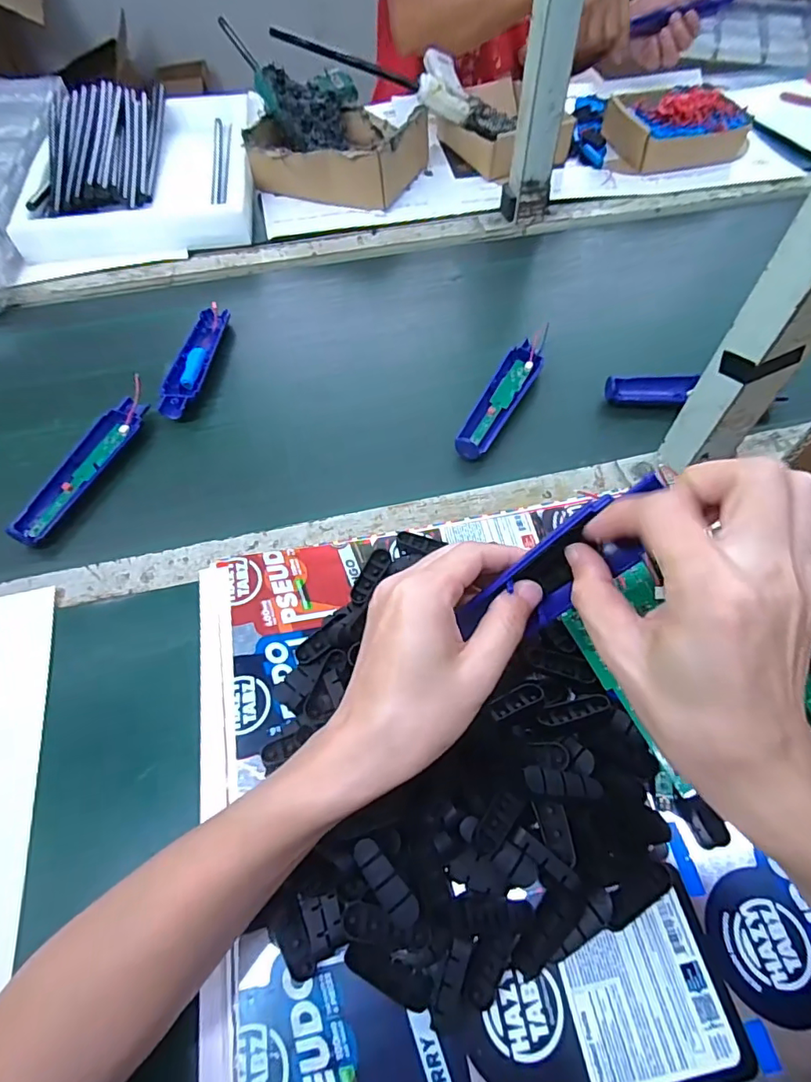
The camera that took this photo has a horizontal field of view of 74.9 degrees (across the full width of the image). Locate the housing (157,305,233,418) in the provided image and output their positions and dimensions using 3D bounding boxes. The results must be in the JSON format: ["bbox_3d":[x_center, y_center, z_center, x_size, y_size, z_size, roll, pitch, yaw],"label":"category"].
[{"bbox_3d":[-0.230,-0.196,0.581,0.035,0.021,0.165,6,61,3],"label":"housing"}]

